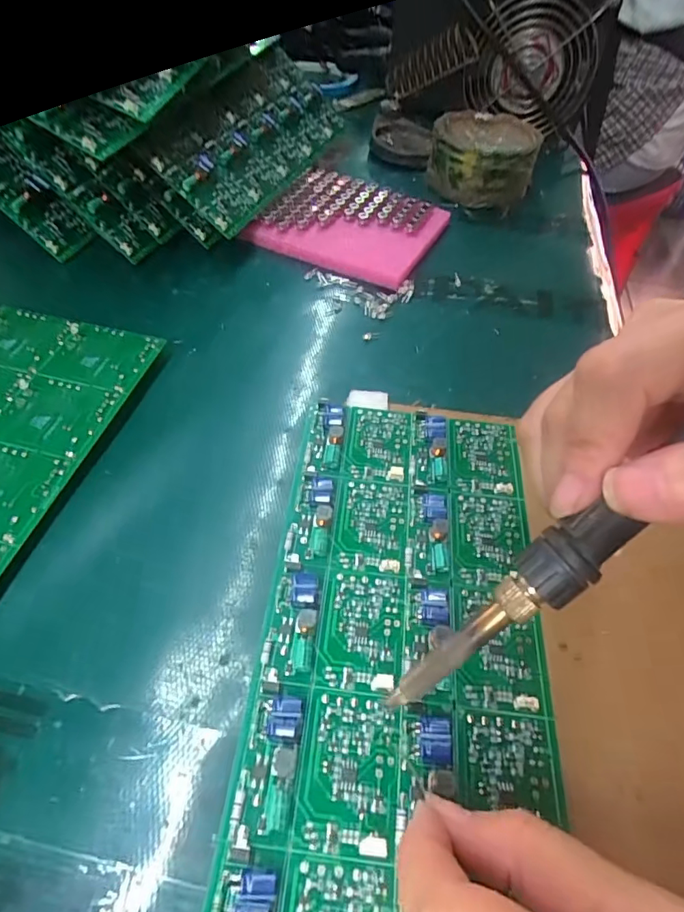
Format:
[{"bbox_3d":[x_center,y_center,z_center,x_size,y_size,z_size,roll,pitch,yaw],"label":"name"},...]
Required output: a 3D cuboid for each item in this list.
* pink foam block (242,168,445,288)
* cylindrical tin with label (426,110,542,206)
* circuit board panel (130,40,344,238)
[{"bbox_3d":[0.007,-0.175,0.366,0.121,0.027,0.098,21,55,11],"label":"pink foam block"},{"bbox_3d":[0.122,-0.257,0.416,0.084,0.047,0.098,19,54,10],"label":"cylindrical tin with label"},{"bbox_3d":[-0.064,-0.243,0.360,0.077,0.015,0.191,42,59,-22],"label":"circuit board panel"}]

